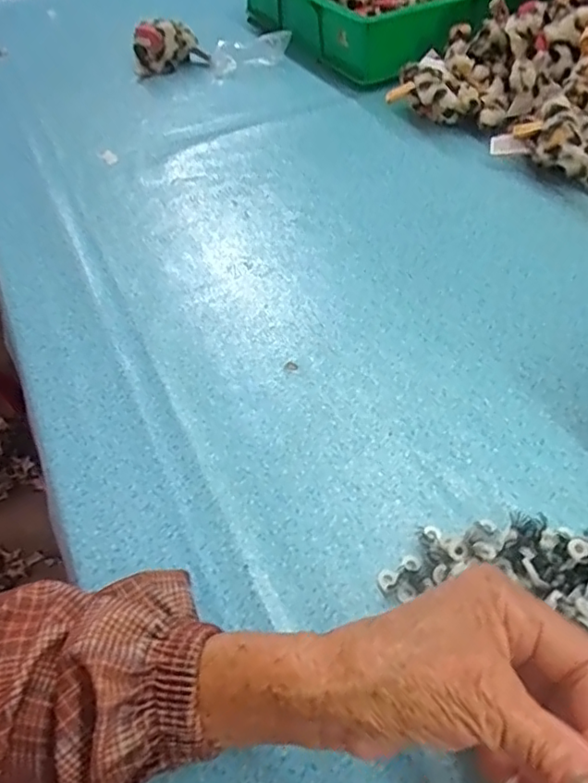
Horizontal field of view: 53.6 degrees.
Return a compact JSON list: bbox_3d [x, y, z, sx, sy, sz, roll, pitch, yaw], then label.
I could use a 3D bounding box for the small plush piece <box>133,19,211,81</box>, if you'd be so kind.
[{"bbox_3d":[-0.174,-0.479,0.808,0.101,0.055,0.055,-10,50,-2],"label":"small plush piece"}]

